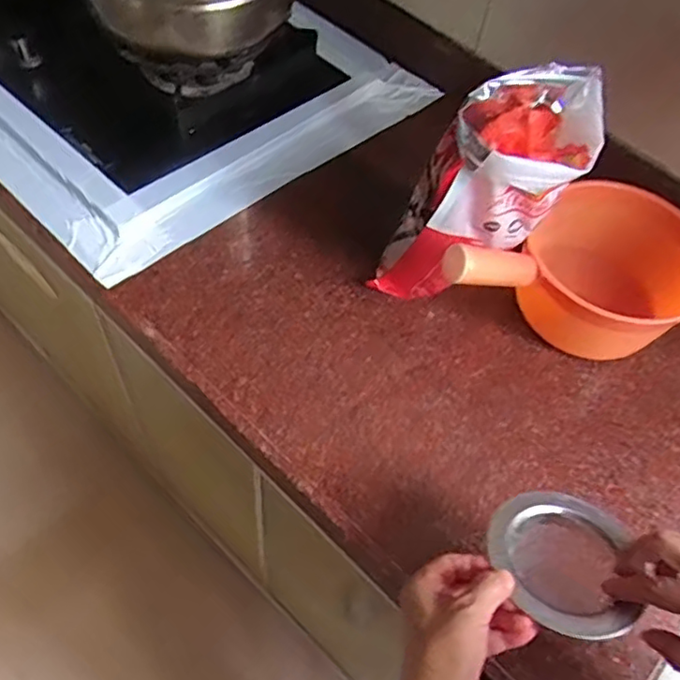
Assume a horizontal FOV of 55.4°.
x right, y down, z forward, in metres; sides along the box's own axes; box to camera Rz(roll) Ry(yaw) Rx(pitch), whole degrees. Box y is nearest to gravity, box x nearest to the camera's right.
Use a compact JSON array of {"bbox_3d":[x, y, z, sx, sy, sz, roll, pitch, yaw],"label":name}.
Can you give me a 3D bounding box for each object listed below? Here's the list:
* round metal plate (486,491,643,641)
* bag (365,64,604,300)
[{"bbox_3d":[0.148,0.150,0.442,0.092,0.017,0.101,2,42,-2],"label":"round metal plate"},{"bbox_3d":[0.133,-0.141,0.633,0.116,0.260,0.131,18,62,-9],"label":"bag"}]

